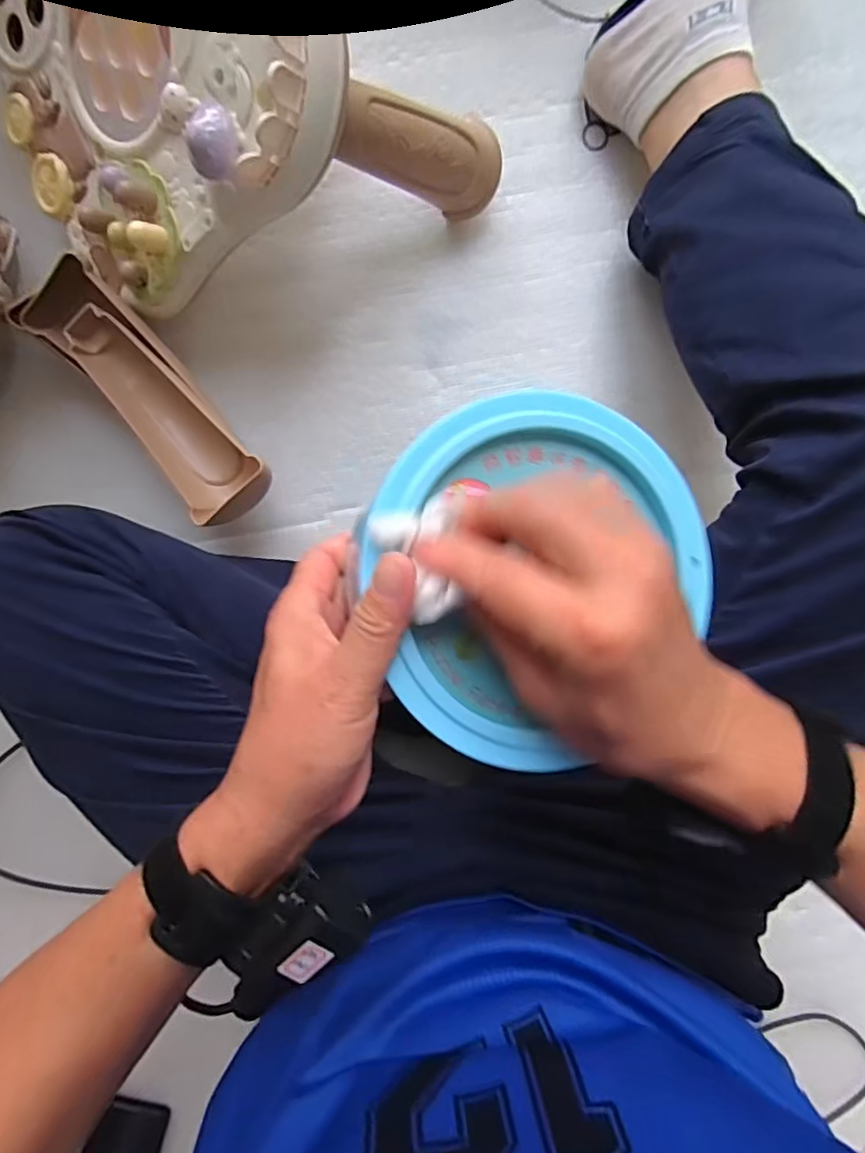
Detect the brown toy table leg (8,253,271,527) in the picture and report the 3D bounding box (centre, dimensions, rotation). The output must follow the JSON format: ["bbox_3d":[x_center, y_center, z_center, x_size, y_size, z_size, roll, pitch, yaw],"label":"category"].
[{"bbox_3d":[-0.225,-0.142,0.478,0.069,0.076,0.223,-41,95,1],"label":"brown toy table leg"}]

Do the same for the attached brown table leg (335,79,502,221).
[{"bbox_3d":[-0.015,-0.325,0.446,0.150,0.062,0.051,-17,97,-43],"label":"attached brown table leg"}]

